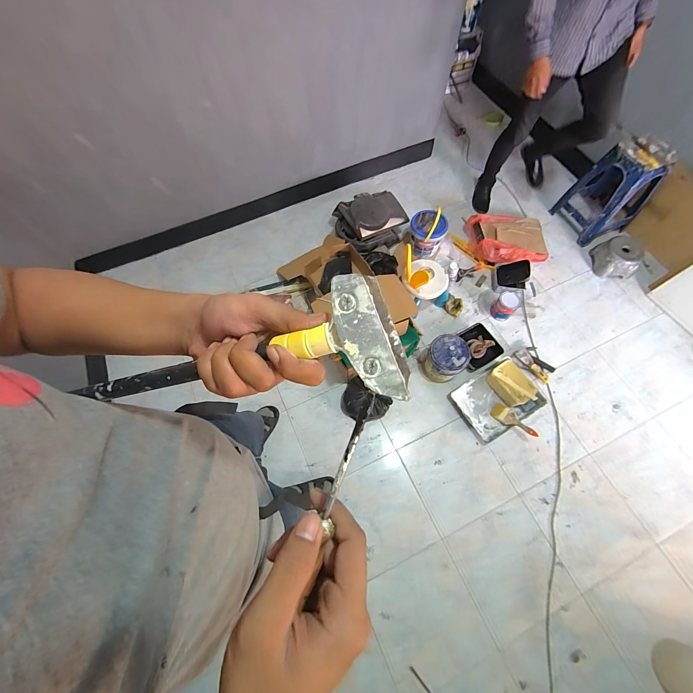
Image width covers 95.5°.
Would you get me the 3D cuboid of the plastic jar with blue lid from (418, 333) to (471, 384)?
[{"bbox_3d":[0.481,0.065,1.570,0.185,0.217,0.187,1,66,-2],"label":"plastic jar with blue lid"}]

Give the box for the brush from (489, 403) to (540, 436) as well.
[{"bbox_3d":[0.788,0.350,1.477,0.082,0.025,0.209,-43,55,-18],"label":"brush"}]

